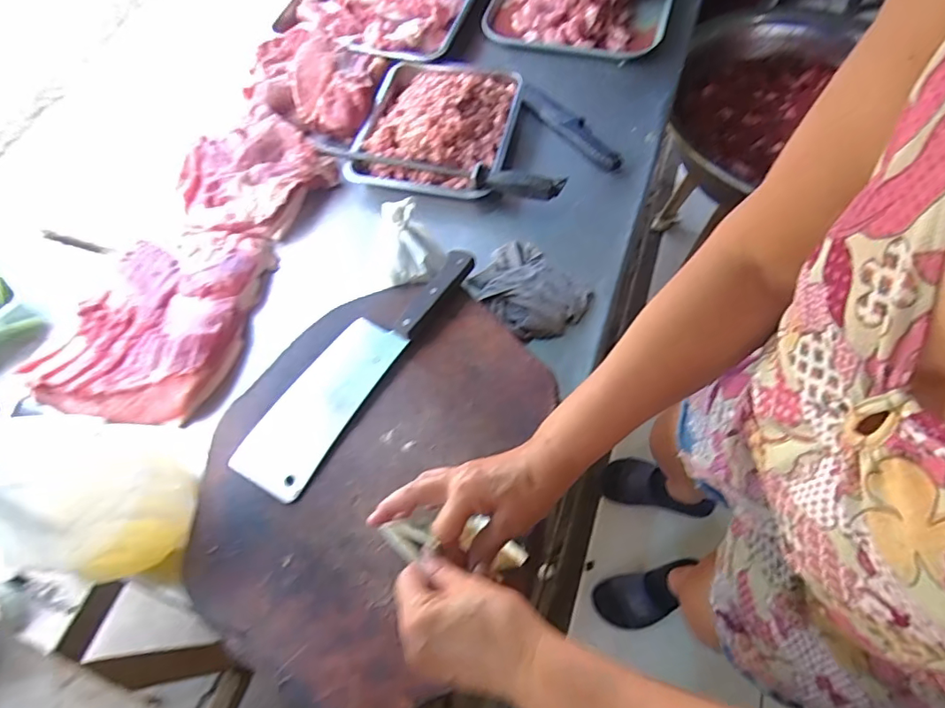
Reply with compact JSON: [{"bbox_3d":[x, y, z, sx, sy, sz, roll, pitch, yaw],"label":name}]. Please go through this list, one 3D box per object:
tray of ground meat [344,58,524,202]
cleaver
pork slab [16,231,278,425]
[{"bbox_3d":[-0.061,-0.405,0.898,0.256,0.056,0.296,9,64,9],"label":"tray of ground meat"},{"bbox_3d":[-0.136,0.002,0.625,0.091,0.023,0.354,29,68,17],"label":"cleaver"},{"bbox_3d":[-0.466,-0.061,0.779,0.258,0.046,0.331,12,64,10],"label":"pork slab"}]

